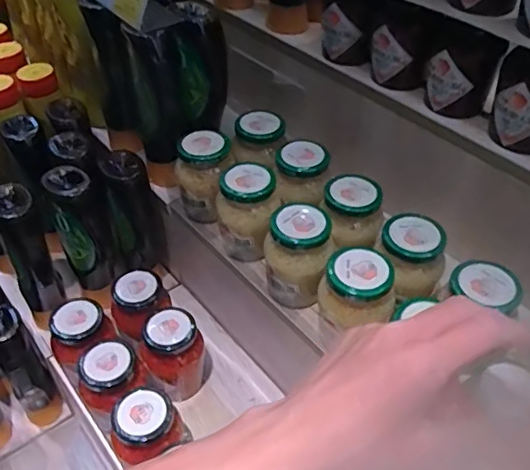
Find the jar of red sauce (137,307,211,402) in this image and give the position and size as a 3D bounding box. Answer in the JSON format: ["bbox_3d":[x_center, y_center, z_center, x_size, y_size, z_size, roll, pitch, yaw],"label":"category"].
[{"bbox_3d":[-0.104,0.139,0.657,0.075,0.102,0.065,-11,45,-11],"label":"jar of red sauce"}]

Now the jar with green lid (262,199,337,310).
[{"bbox_3d":[0.034,0.020,0.570,0.064,0.099,0.059,3,44,3],"label":"jar with green lid"}]

